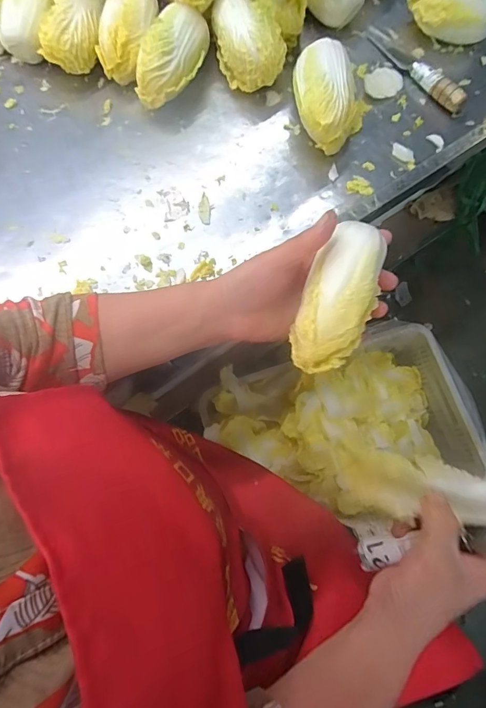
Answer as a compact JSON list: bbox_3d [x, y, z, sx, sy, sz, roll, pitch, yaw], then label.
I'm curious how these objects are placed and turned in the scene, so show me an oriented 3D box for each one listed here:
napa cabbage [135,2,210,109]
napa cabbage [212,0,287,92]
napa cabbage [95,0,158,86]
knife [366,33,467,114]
[{"bbox_3d":[-0.097,-0.405,0.560,0.076,0.073,0.133,28,78,7],"label":"napa cabbage"},{"bbox_3d":[0.007,-0.428,0.561,0.092,0.072,0.115,-7,77,-1],"label":"napa cabbage"},{"bbox_3d":[-0.159,-0.450,0.569,0.072,0.066,0.127,15,77,4],"label":"napa cabbage"},{"bbox_3d":[0.246,-0.411,0.573,0.019,0.032,0.182,-36,79,-8],"label":"knife"}]

